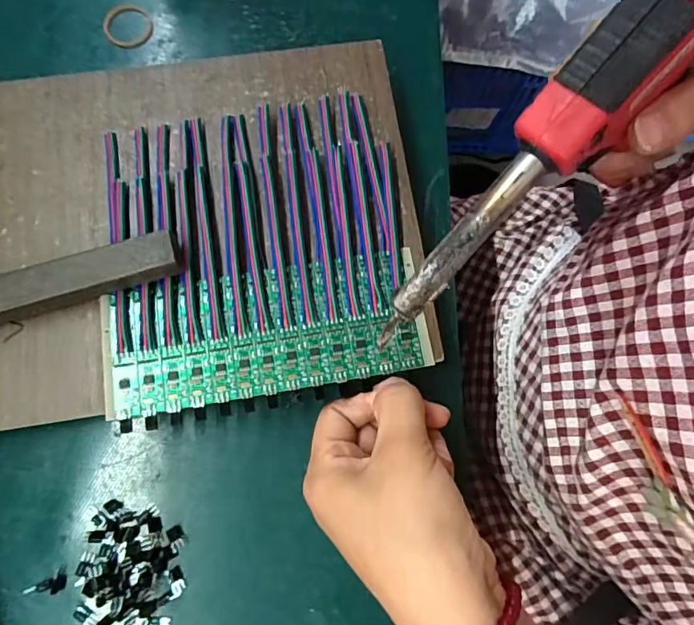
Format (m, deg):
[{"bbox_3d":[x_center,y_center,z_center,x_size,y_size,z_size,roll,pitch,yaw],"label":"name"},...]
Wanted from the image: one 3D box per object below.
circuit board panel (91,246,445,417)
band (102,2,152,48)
[{"bbox_3d":[-0.042,0.009,0.250,0.163,0.004,0.065,-9,77,-4],"label":"circuit board panel"},{"bbox_3d":[-0.150,-0.197,0.330,0.032,0.005,0.034,0,76,-2],"label":"band"}]

